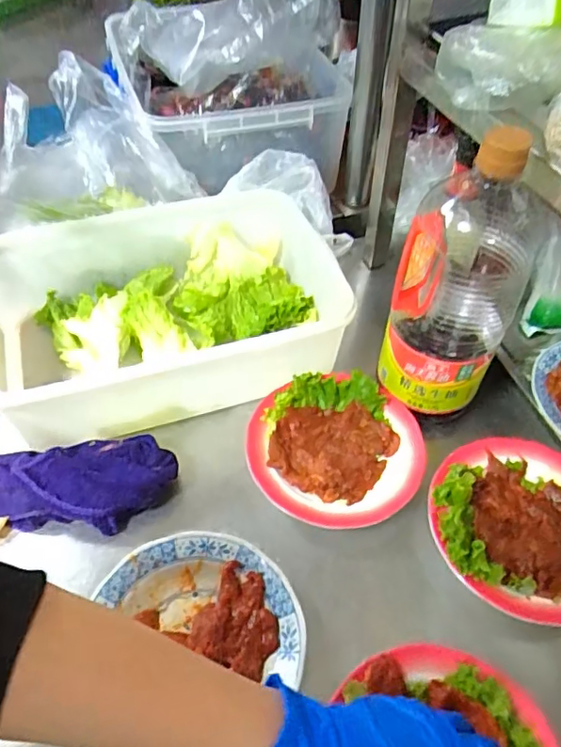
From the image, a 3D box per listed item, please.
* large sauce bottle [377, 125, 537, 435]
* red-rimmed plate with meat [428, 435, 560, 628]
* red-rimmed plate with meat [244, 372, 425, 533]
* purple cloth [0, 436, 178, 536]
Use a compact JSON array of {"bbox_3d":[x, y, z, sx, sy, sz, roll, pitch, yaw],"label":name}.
[{"bbox_3d":[0.163,-0.082,0.495,0.125,0.261,0.093,-32,57,-26],"label":"large sauce bottle"},{"bbox_3d":[0.220,0.128,0.489,0.167,0.038,0.169,23,56,21],"label":"red-rimmed plate with meat"},{"bbox_3d":[0.053,0.070,0.534,0.161,0.032,0.153,-2,51,2],"label":"red-rimmed plate with meat"},{"bbox_3d":[-0.192,0.097,0.510,0.186,0.041,0.090,-1,51,2],"label":"purple cloth"}]

